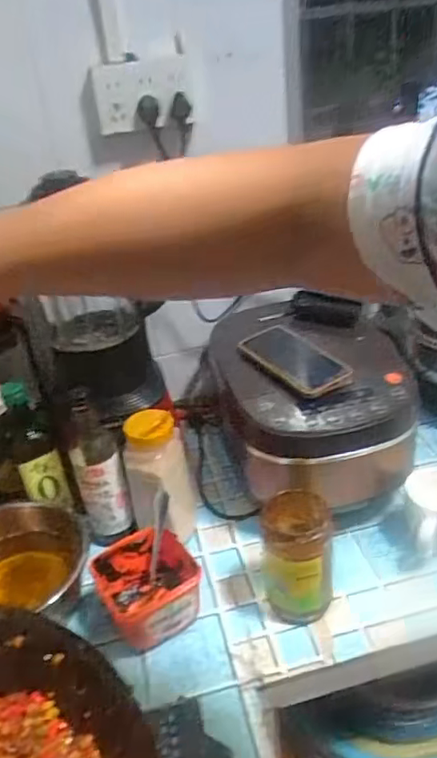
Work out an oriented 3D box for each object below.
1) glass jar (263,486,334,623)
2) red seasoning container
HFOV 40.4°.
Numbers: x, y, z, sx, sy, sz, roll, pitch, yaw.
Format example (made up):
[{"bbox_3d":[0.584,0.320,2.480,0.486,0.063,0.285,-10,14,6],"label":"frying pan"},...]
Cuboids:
[{"bbox_3d":[0.093,0.216,0.709,0.078,0.151,0.074,-4,32,2],"label":"glass jar"},{"bbox_3d":[-0.087,0.257,0.732,0.103,0.089,0.116,-21,35,-22],"label":"red seasoning container"}]

